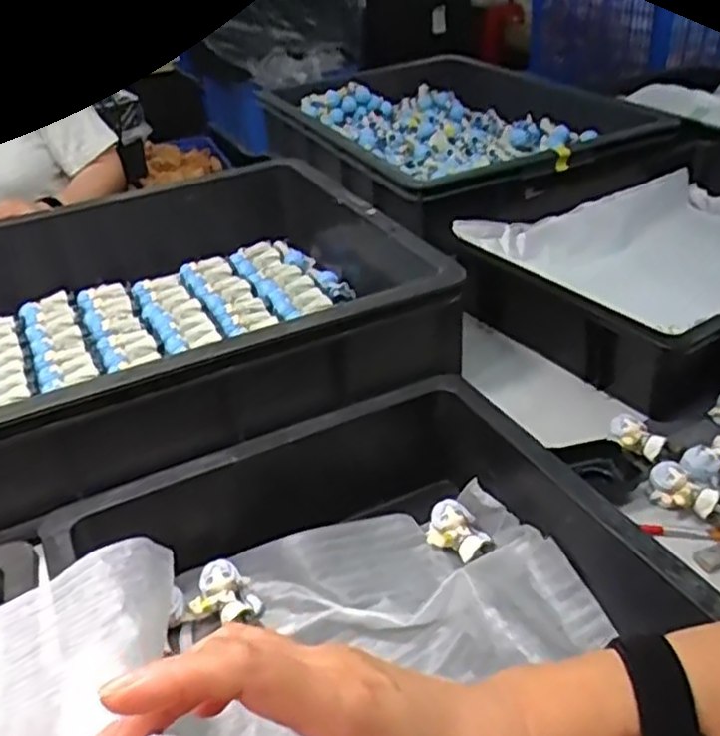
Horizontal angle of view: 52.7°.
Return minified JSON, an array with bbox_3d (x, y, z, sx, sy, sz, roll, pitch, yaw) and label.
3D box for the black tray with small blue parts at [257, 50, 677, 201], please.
[{"bbox_3d":[0.096,-0.343,1.026,0.327,0.093,0.530,-19,36,-21],"label":"black tray with small blue parts"}]

